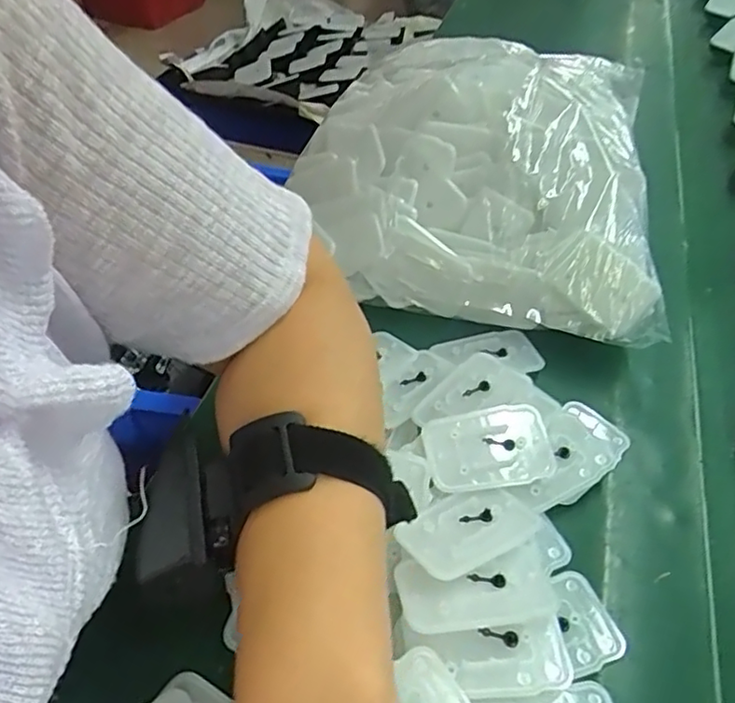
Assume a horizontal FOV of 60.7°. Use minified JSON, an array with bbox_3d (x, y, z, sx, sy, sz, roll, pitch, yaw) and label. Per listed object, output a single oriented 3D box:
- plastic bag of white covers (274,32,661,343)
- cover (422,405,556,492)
[{"bbox_3d":[0.092,-0.156,0.491,0.272,0.097,0.282,14,49,12],"label":"plastic bag of white covers"},{"bbox_3d":[0.066,0.052,0.342,0.069,0.009,0.043,-5,47,-5],"label":"cover"}]

